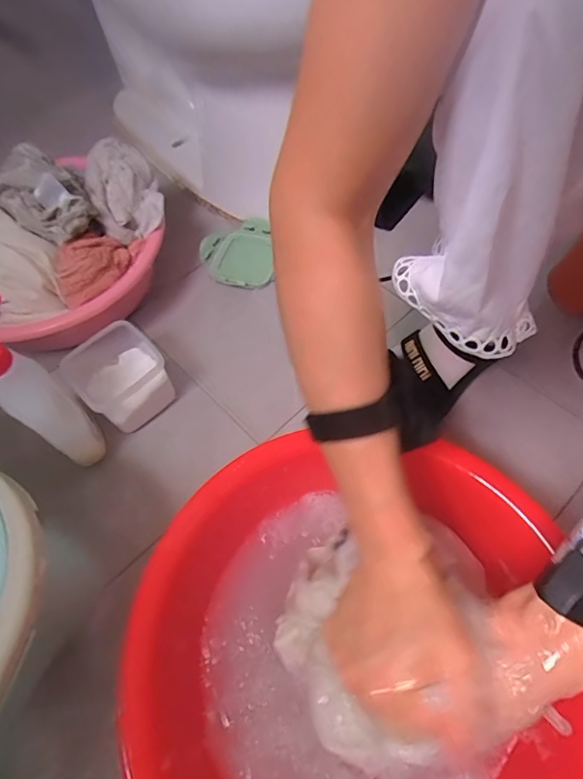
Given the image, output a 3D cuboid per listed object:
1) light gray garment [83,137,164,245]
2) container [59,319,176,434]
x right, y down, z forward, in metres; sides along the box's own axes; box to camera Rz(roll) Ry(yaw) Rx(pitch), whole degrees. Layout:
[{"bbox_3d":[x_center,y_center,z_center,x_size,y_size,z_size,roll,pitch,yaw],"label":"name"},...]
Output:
[{"bbox_3d":[-0.234,-0.282,0.656,0.094,0.062,0.141,-21,61,-8],"label":"light gray garment"},{"bbox_3d":[-0.216,-0.011,0.608,0.107,0.088,0.109,-40,66,-17],"label":"container"}]

